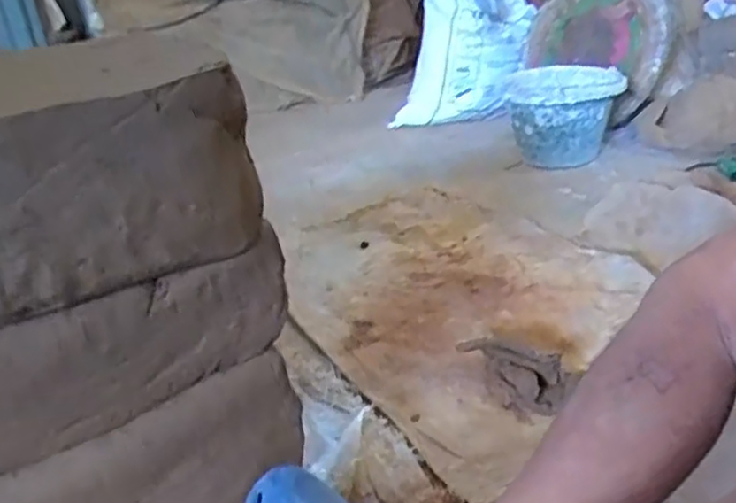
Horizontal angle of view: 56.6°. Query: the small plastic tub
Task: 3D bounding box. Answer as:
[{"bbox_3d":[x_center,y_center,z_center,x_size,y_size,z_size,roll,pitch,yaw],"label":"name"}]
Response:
[{"bbox_3d":[0.412,-0.291,1.447,0.230,0.160,0.262,0,27,12],"label":"small plastic tub"}]

